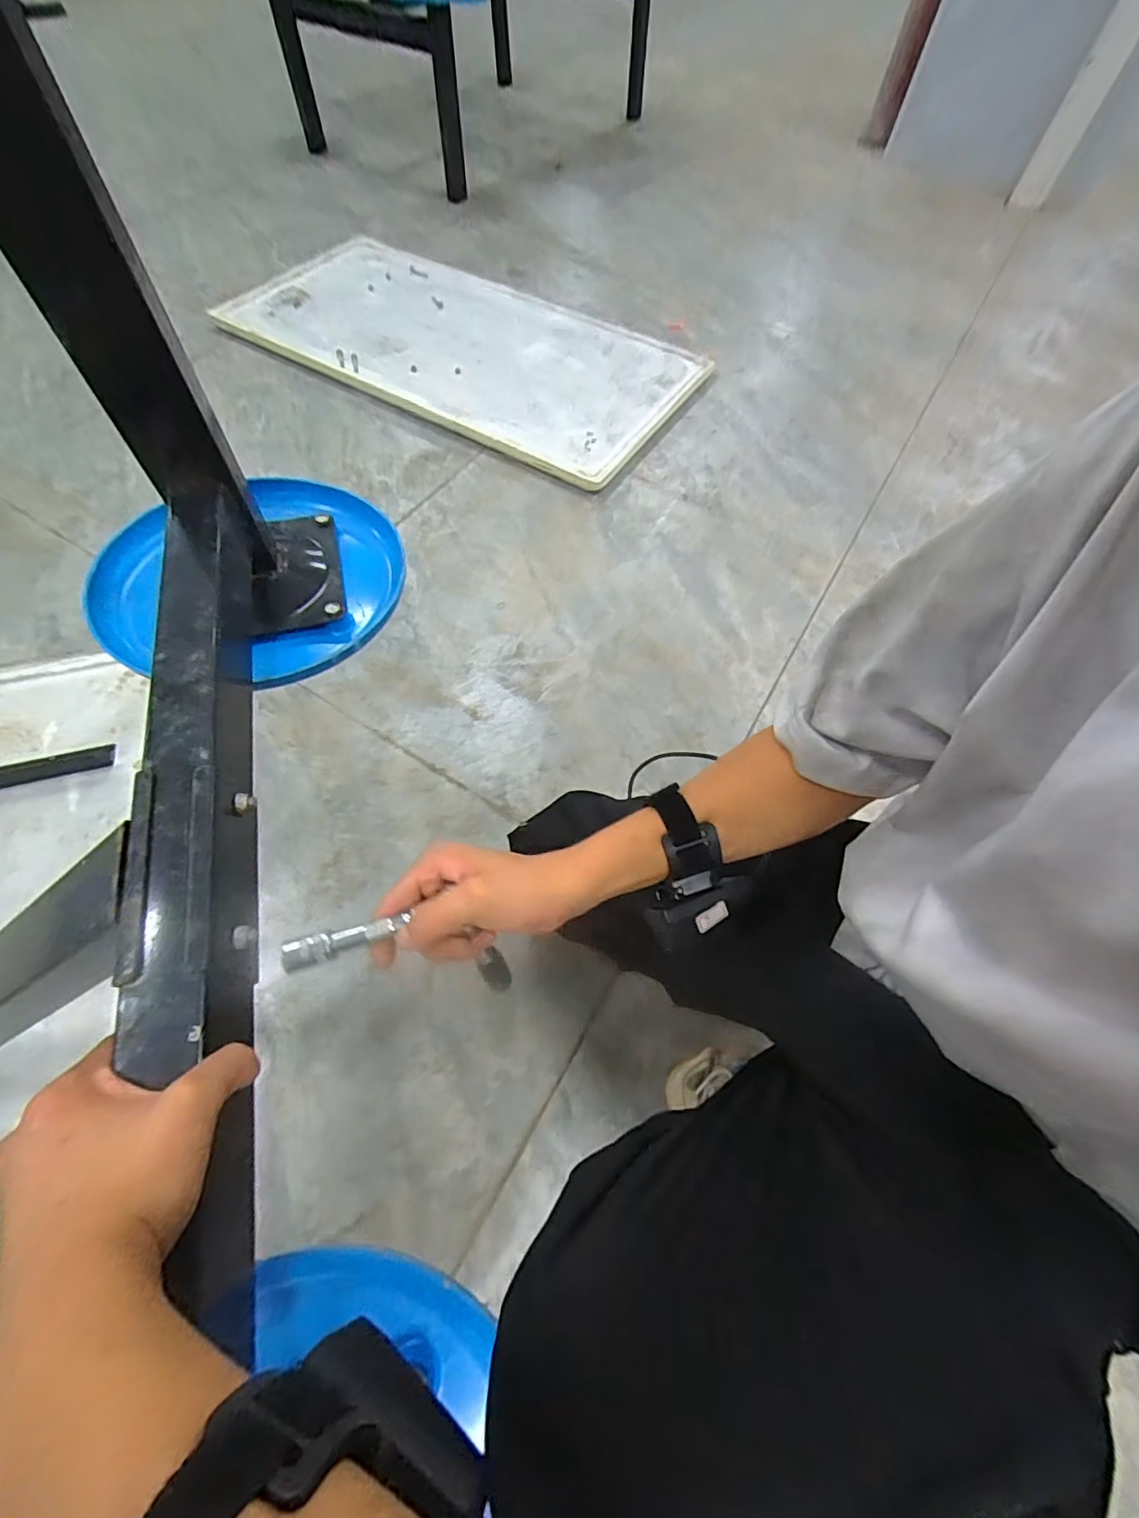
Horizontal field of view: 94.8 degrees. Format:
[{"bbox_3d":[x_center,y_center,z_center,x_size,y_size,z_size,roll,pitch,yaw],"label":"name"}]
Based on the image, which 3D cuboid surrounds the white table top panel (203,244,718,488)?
[{"bbox_3d":[-0.309,-1.121,1.388,1.281,0.045,0.626,31,66,14],"label":"white table top panel"}]

